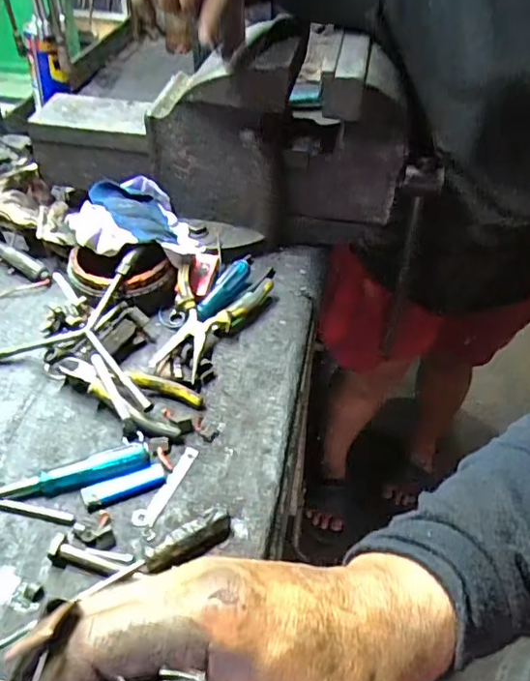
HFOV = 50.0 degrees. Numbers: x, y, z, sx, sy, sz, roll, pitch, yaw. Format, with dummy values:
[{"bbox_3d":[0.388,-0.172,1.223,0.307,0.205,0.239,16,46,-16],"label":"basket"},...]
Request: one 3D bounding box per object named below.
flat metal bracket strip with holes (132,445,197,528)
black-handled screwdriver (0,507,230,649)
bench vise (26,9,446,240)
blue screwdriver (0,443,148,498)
[{"bbox_3d":[-0.098,0.145,0.570,0.019,0.008,0.095,20,47,18],"label":"flat metal bracket strip with holes"},{"bbox_3d":[-0.124,0.206,0.486,0.211,0.019,0.025,-24,50,-24],"label":"black-handled screwdriver"},{"bbox_3d":[-0.046,-0.268,0.771,0.523,0.292,0.184,12,45,11],"label":"bench vise"},{"bbox_3d":[-0.211,0.137,0.545,0.195,0.017,0.023,-15,47,-16],"label":"blue screwdriver"}]

